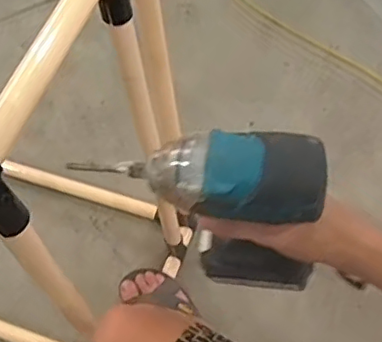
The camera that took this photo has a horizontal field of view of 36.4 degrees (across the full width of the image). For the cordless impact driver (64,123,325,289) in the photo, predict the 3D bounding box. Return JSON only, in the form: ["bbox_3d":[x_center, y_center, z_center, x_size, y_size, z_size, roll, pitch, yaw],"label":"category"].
[{"bbox_3d":[0.015,0.042,0.505,0.178,0.226,0.082,17,67,10],"label":"cordless impact driver"}]

